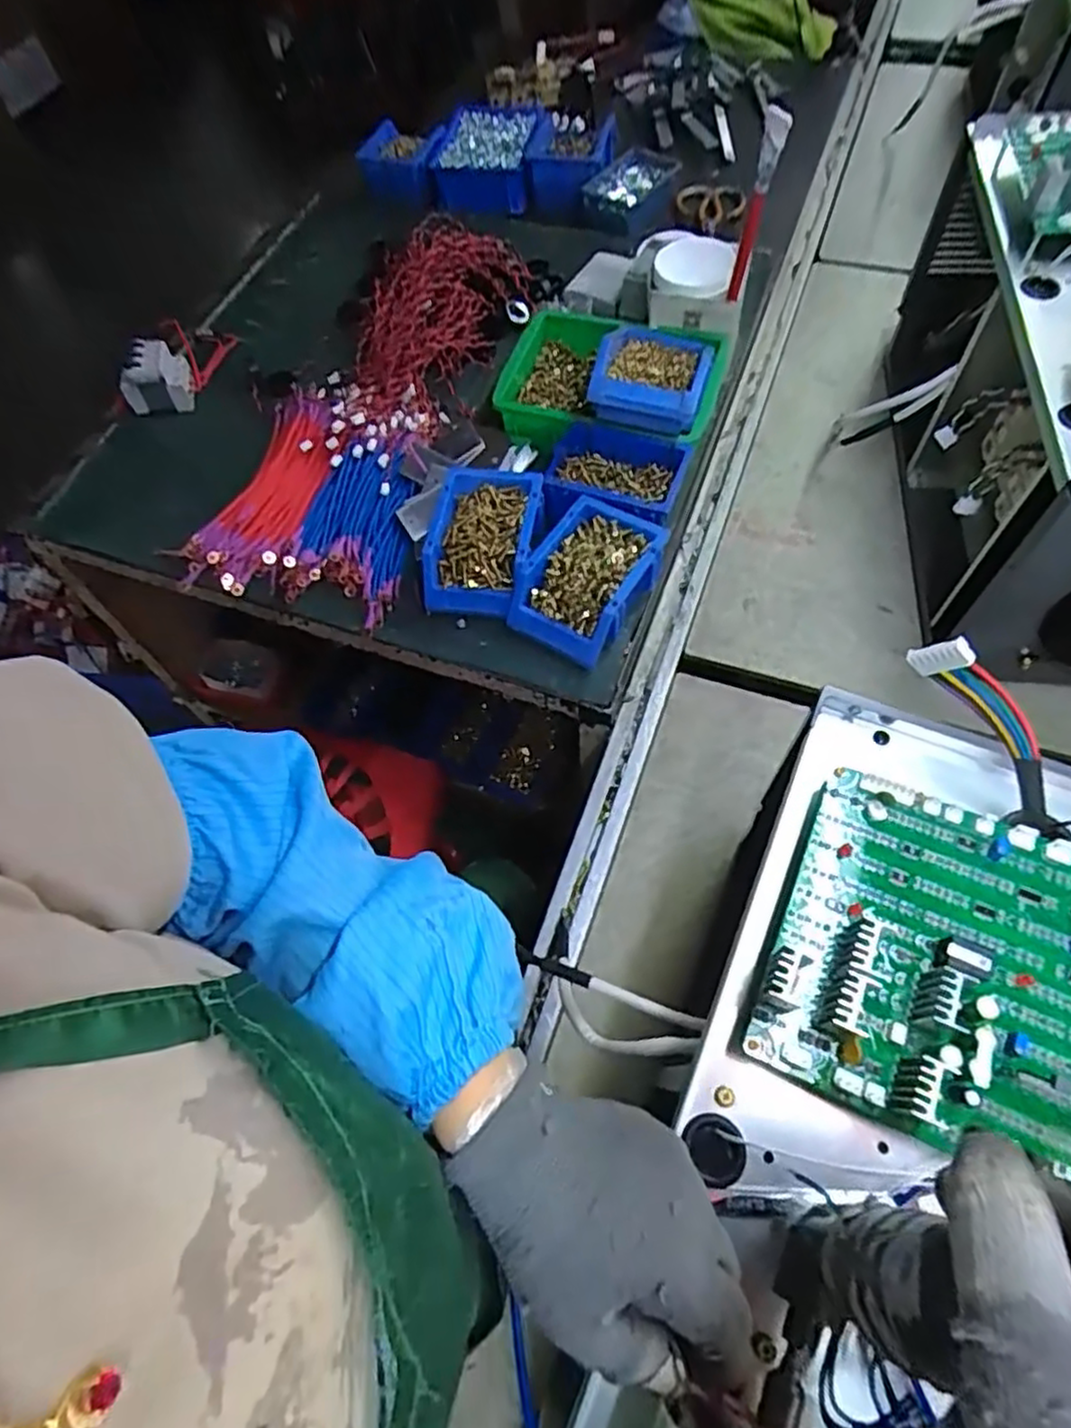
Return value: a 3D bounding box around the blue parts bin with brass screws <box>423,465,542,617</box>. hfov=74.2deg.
[{"bbox_3d":[-0.054,-0.182,0.752,0.114,0.065,0.147,5,61,7],"label":"blue parts bin with brass screws"}]

